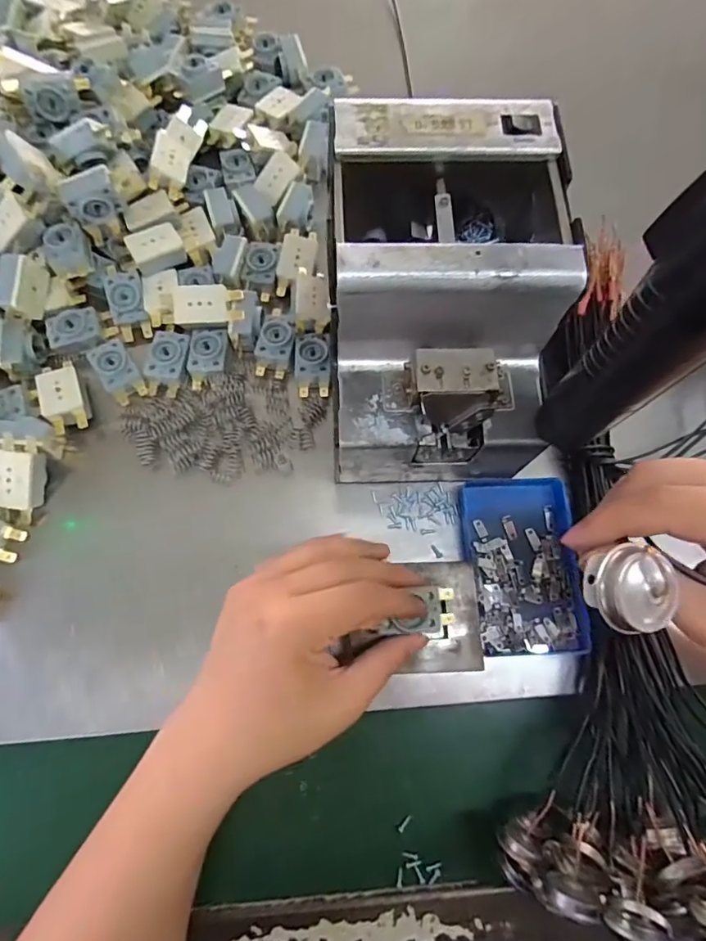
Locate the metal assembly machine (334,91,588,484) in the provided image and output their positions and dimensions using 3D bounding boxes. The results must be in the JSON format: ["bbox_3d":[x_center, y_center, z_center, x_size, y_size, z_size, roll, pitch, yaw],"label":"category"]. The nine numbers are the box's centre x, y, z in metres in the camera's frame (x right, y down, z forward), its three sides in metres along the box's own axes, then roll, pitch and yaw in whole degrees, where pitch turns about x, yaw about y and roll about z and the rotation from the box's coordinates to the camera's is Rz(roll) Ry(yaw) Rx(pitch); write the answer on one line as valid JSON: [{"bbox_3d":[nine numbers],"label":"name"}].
[{"bbox_3d":[0.041,-0.095,0.299,0.145,0.146,0.185,4,73,0],"label":"metal assembly machine"}]

